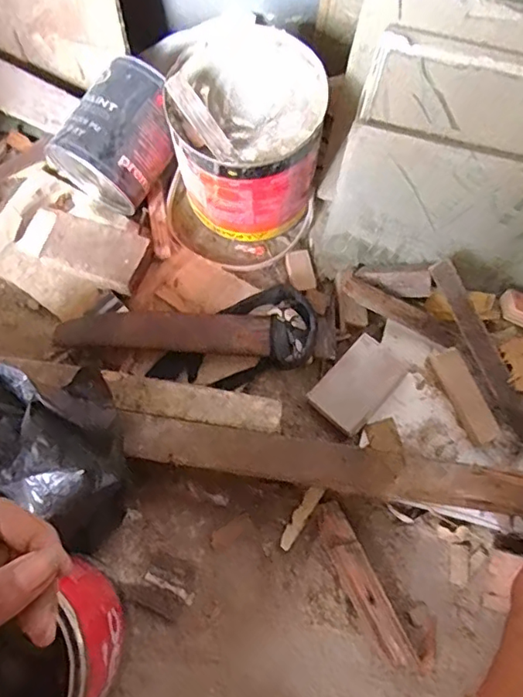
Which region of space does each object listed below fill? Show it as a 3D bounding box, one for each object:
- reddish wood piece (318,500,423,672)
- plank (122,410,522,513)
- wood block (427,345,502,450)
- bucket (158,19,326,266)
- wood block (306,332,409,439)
[{"bbox_3d":[0.098,0.227,0.514,0.029,0.011,0.164,-24,75,-11],"label":"reddish wood piece"},{"bbox_3d":[0.086,0.110,0.485,0.424,0.018,0.041,9,72,-1],"label":"plank"},{"bbox_3d":[0.212,0.049,0.564,0.029,0.015,0.102,-24,75,-11],"label":"wood block"},{"bbox_3d":[-0.022,-0.208,0.558,0.159,0.149,0.180,4,72,-3],"label":"bucket"},{"bbox_3d":[0.101,0.038,0.567,0.064,0.020,0.094,43,74,10],"label":"wood block"}]

